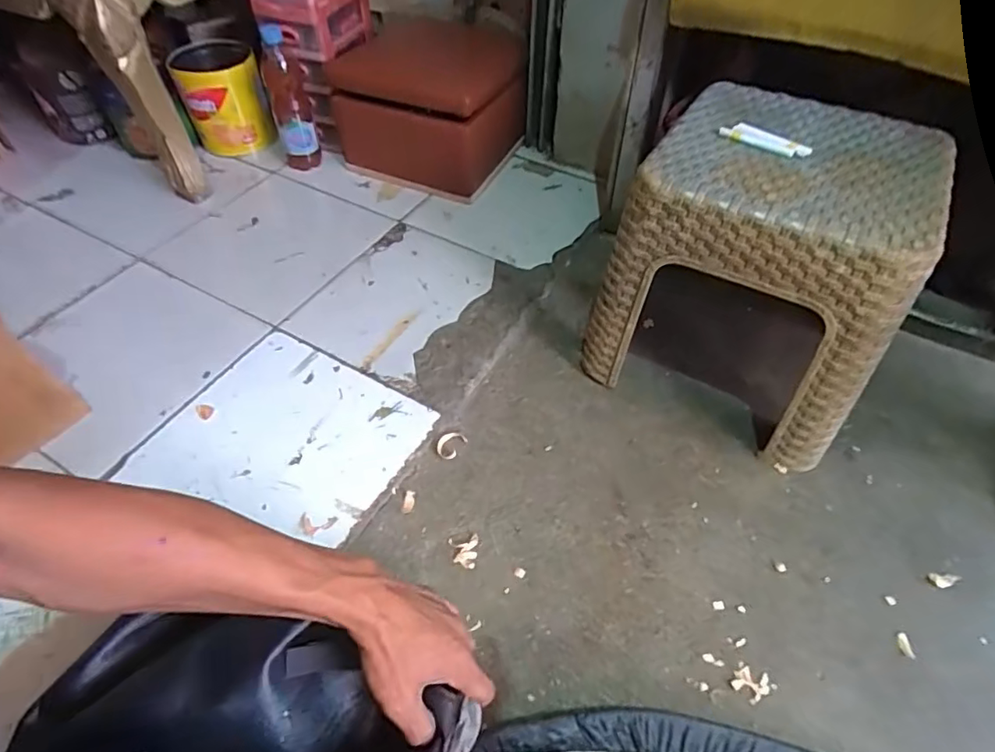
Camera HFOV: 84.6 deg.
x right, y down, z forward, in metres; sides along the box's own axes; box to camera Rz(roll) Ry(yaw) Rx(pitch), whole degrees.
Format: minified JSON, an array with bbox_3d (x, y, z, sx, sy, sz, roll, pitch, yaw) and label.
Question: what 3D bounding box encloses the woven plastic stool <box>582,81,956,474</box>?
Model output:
[{"bbox_3d":[0.320,-0.122,0.686,0.299,0.318,0.297,26,55,20],"label":"woven plastic stool"}]

